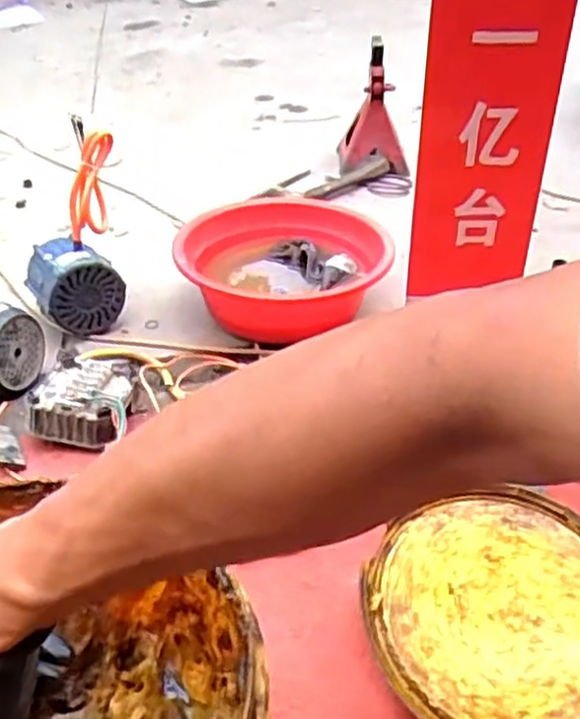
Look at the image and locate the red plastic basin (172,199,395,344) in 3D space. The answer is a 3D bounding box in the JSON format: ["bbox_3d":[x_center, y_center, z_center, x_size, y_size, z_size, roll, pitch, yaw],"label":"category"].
[{"bbox_3d":[-0.008,-0.159,1.318,0.353,0.131,0.360,-1,39,1],"label":"red plastic basin"}]

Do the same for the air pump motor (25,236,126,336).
[{"bbox_3d":[-0.379,-0.133,1.301,0.139,0.133,0.153,-21,42,-22],"label":"air pump motor"}]

